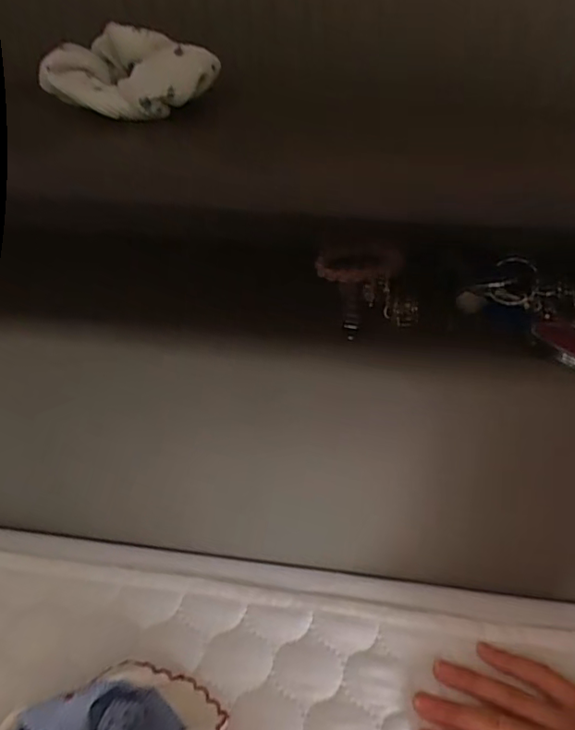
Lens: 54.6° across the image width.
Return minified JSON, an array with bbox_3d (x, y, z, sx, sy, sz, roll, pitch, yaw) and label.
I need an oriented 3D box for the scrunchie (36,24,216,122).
[{"bbox_3d":[-0.080,-0.149,0.283,0.077,0.029,0.053,22,46,21],"label":"scrunchie"}]

